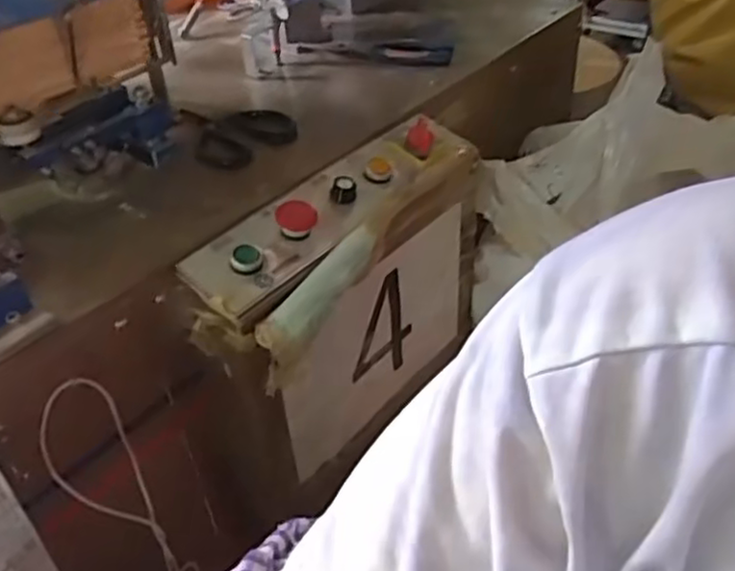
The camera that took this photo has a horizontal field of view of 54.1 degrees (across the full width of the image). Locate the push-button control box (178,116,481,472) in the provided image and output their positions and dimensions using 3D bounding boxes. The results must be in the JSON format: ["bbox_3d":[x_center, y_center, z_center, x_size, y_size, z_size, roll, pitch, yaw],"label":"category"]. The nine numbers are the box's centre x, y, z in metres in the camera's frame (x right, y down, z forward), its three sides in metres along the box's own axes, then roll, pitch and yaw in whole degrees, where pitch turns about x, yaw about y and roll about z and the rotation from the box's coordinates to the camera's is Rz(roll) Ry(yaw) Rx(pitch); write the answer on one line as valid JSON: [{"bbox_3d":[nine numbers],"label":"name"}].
[{"bbox_3d":[-0.014,-0.065,0.710,0.108,0.073,0.347,26,48,32],"label":"push-button control box"}]

